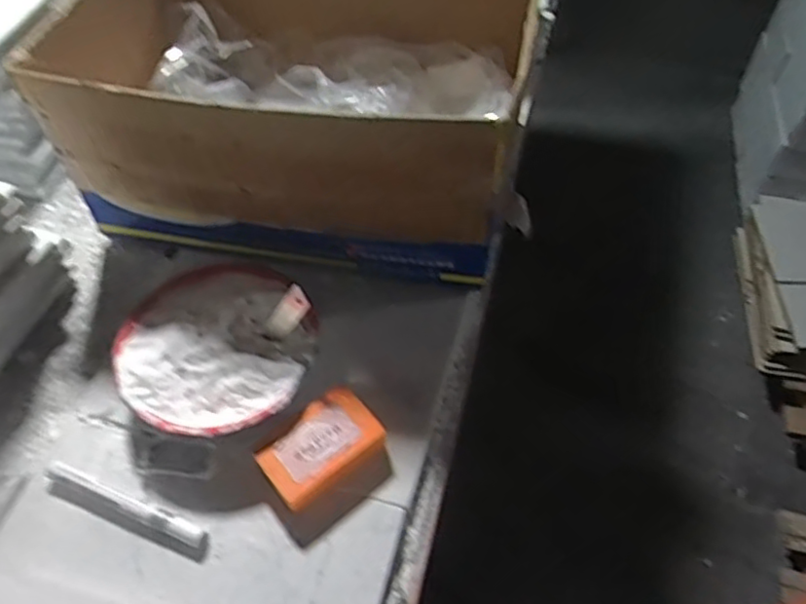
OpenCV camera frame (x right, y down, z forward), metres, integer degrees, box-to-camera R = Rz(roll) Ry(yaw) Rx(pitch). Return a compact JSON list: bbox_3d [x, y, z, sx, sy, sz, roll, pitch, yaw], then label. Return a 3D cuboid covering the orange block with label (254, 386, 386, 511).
[{"bbox_3d":[-0.065,0.118,0.523,0.092,0.030,0.059,-35,61,-21],"label":"orange block with label"}]

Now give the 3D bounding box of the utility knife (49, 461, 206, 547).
[{"bbox_3d":[-0.216,0.155,0.505,0.139,0.010,0.013,19,58,15],"label":"utility knife"}]

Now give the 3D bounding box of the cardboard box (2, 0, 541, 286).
[{"bbox_3d":[-0.089,-0.218,0.665,0.404,0.203,0.328,10,56,9],"label":"cardboard box"}]

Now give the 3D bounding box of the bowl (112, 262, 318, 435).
[{"bbox_3d":[-0.161,0.039,0.564,0.171,0.052,0.161,-1,55,1],"label":"bowl"}]

